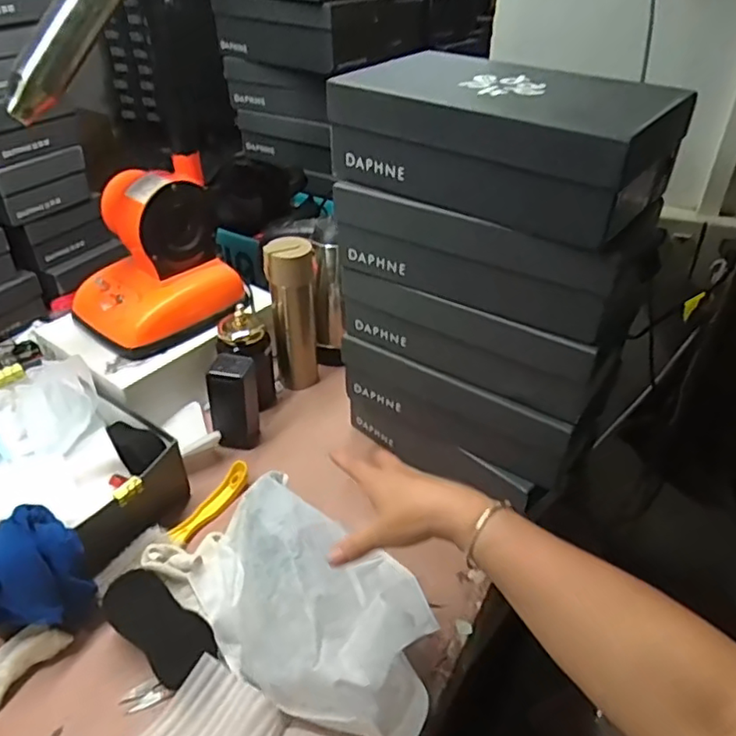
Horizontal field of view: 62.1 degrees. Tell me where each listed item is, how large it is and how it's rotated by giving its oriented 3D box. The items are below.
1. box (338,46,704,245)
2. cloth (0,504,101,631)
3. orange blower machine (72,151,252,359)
[{"bbox_3d":[0.126,-0.223,0.596,0.293,0.097,0.158,27,45,29],"label":"box"},{"bbox_3d":[-0.344,0.211,0.625,0.104,0.103,0.099,-21,43,-25],"label":"cloth"},{"bbox_3d":[-0.307,-0.155,0.874,0.222,0.218,0.167,-27,46,-31],"label":"orange blower machine"}]

